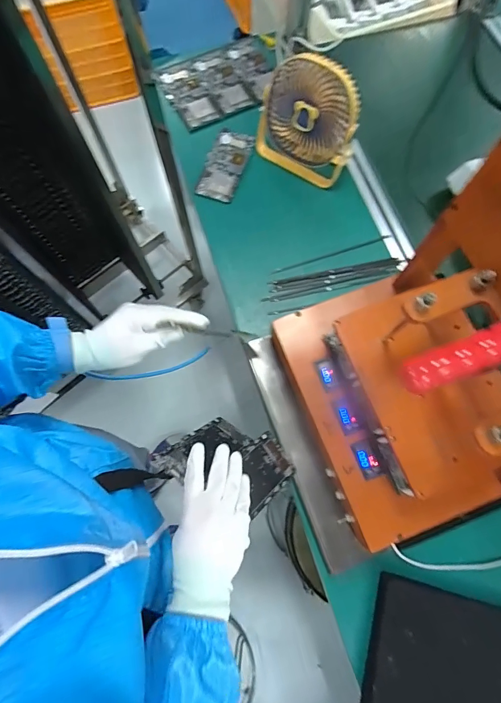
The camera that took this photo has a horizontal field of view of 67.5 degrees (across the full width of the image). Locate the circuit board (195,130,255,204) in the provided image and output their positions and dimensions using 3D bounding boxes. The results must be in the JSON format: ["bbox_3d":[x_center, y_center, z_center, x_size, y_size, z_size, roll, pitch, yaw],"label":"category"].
[{"bbox_3d":[-0.047,-0.342,0.687,0.070,0.020,0.142,17,74,5],"label":"circuit board"}]

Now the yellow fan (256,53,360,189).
[{"bbox_3d":[0.093,-0.383,0.628,0.165,0.162,0.074,34,77,10],"label":"yellow fan"}]

